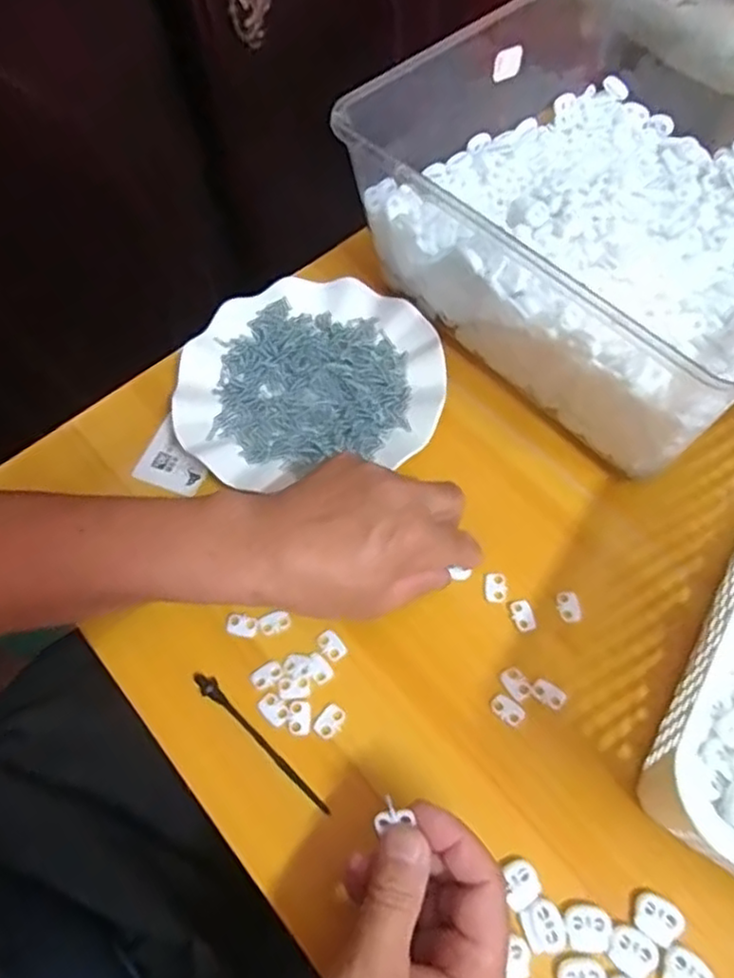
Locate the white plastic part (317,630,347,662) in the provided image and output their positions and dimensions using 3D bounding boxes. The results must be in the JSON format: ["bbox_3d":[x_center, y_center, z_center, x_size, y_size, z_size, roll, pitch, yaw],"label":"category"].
[{"bbox_3d":[-0.021,0.093,0.400,0.013,0.004,0.018,-33,65,-14],"label":"white plastic part"}]

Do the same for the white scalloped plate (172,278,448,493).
[{"bbox_3d":[-0.041,-0.080,0.475,0.181,0.018,0.161,-7,62,-1],"label":"white scalloped plate"}]

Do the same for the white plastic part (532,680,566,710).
[{"bbox_3d":[0.103,0.116,0.380,0.019,0.004,0.012,25,66,15],"label":"white plastic part"}]

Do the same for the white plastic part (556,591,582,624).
[{"bbox_3d":[0.121,0.070,0.403,0.013,0.004,0.019,-11,62,-3],"label":"white plastic part"}]

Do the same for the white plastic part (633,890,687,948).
[{"bbox_3d":[0.141,0.208,0.326,0.022,0.005,0.019,36,69,19],"label":"white plastic part"}]

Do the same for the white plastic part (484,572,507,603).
[{"bbox_3d":[0.079,0.060,0.411,0.013,0.004,0.018,-2,62,1],"label":"white plastic part"}]

